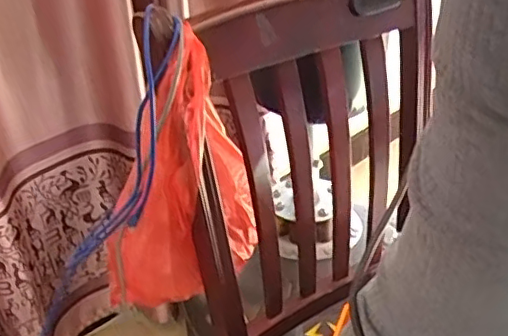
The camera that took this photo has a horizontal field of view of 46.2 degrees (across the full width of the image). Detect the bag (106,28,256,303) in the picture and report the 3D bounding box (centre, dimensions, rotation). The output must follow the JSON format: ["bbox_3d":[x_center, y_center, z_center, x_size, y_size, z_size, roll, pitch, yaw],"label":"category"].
[{"bbox_3d":[-0.092,0.006,0.710,0.191,0.313,0.115,-17,32,-23],"label":"bag"}]

